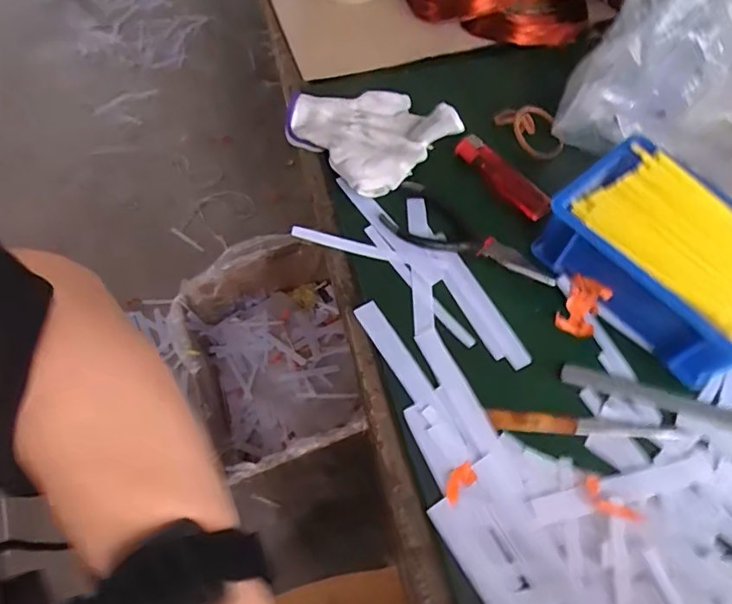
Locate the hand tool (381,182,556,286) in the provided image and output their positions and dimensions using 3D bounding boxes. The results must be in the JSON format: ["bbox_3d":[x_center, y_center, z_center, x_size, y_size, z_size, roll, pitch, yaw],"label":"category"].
[{"bbox_3d":[0.077,-0.049,0.374,0.126,0.006,0.049,24,68,12],"label":"hand tool"}]

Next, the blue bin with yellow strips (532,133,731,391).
[{"bbox_3d":[0.195,-0.028,0.339,0.095,0.059,0.146,-35,69,-18],"label":"blue bin with yellow strips"}]

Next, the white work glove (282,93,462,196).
[{"bbox_3d":[-0.001,-0.130,0.390,0.112,0.036,0.088,41,68,17],"label":"white work glove"}]

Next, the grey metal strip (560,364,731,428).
[{"bbox_3d":[0.190,0.061,0.326,0.132,0.004,0.017,16,60,6],"label":"grey metal strip"}]

